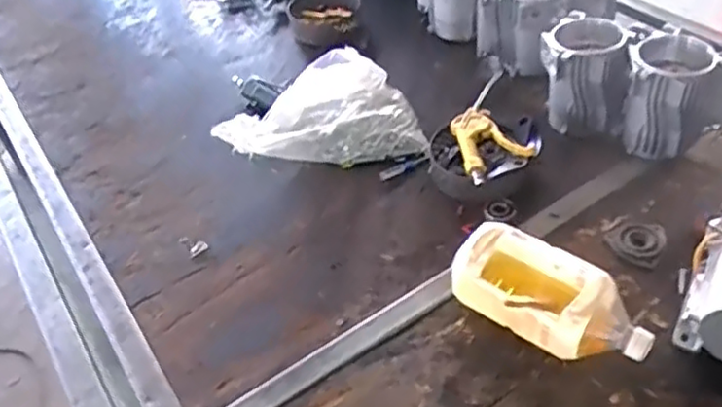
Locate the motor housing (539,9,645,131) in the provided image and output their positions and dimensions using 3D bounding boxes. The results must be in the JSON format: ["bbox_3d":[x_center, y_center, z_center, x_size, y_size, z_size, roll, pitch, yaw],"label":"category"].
[{"bbox_3d":[0.313,-0.182,0.952,0.114,0.141,0.114,7,46,15],"label":"motor housing"}]

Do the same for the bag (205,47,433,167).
[{"bbox_3d":[-0.058,-0.118,0.973,0.279,0.116,0.154,-16,45,-9],"label":"bag"}]

